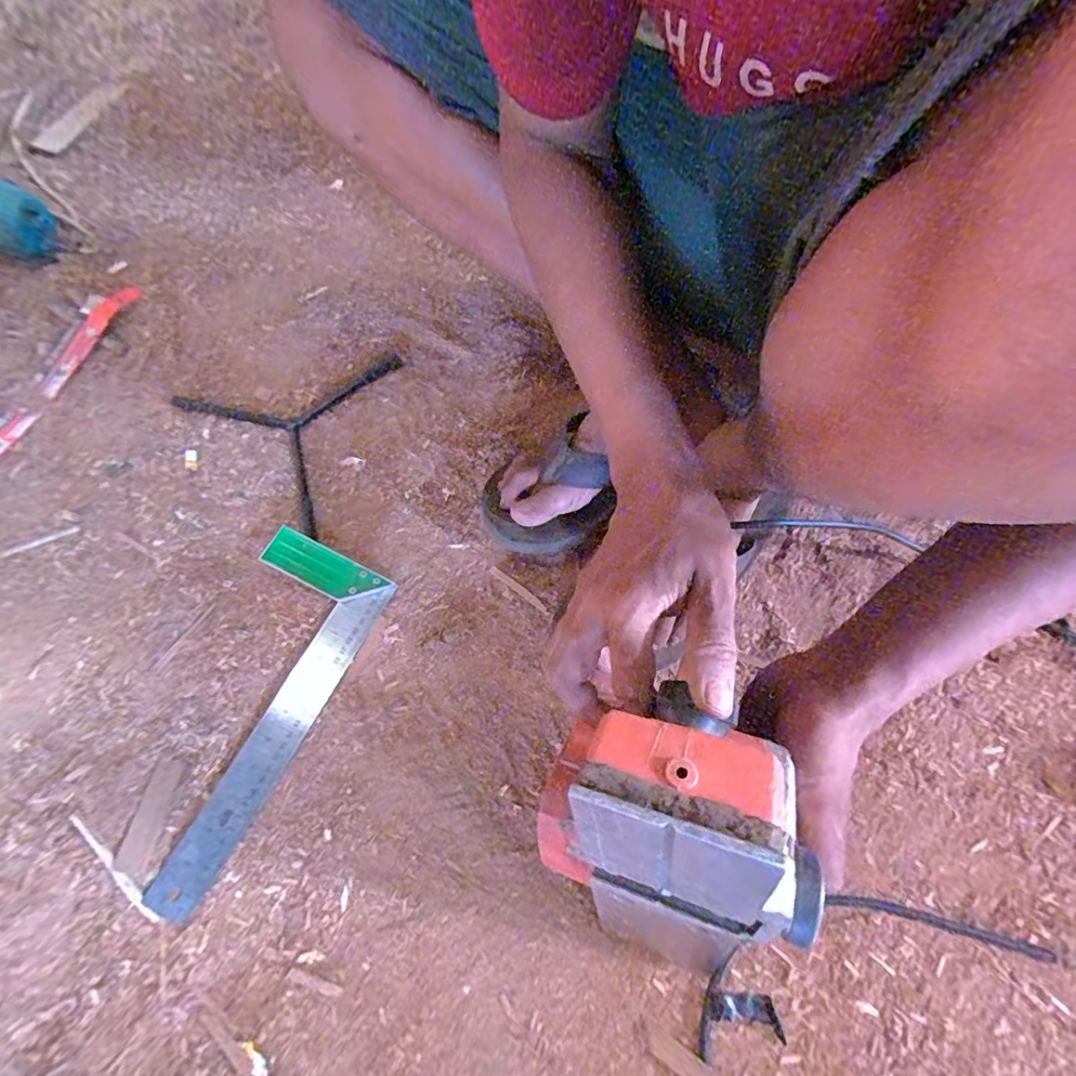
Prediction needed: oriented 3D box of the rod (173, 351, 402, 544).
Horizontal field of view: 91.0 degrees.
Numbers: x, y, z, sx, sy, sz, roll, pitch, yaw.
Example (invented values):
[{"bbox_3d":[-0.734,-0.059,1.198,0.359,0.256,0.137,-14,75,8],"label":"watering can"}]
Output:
[{"bbox_3d":[-0.247,-0.150,0.585,0.245,0.009,0.208,39,74,18],"label":"rod"}]

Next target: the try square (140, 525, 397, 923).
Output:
[{"bbox_3d":[-0.248,0.142,0.449,0.116,0.024,0.297,22,69,12],"label":"try square"}]

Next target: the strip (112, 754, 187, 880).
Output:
[{"bbox_3d":[-0.313,0.221,0.425,0.026,0.004,0.081,7,67,6],"label":"strip"}]

